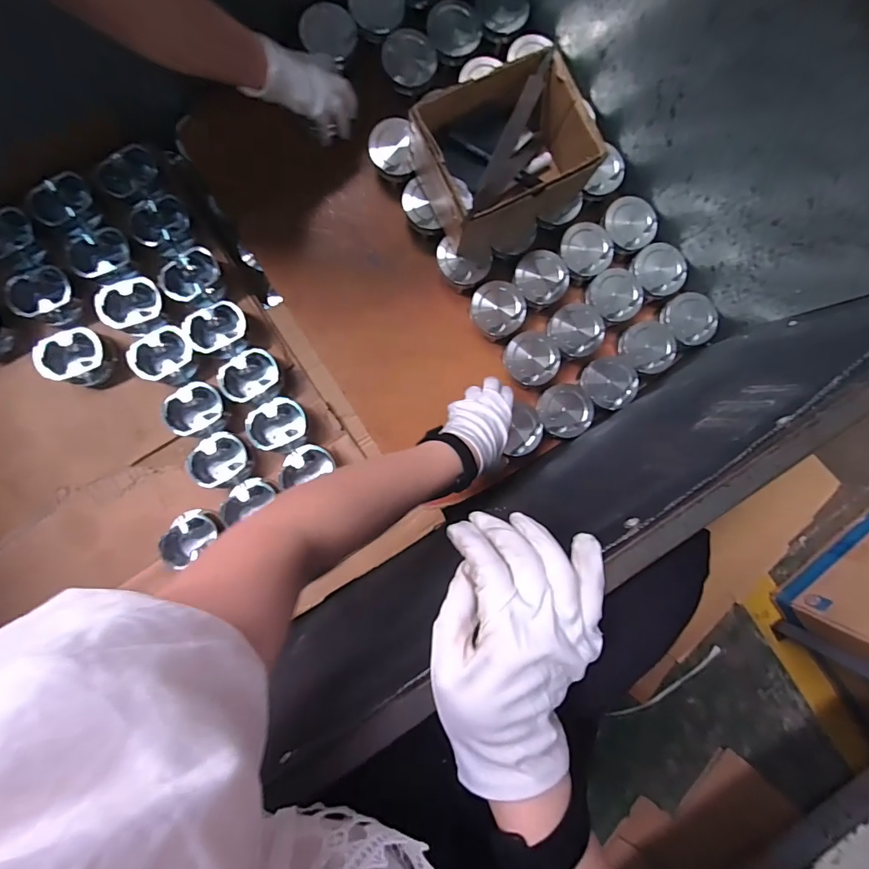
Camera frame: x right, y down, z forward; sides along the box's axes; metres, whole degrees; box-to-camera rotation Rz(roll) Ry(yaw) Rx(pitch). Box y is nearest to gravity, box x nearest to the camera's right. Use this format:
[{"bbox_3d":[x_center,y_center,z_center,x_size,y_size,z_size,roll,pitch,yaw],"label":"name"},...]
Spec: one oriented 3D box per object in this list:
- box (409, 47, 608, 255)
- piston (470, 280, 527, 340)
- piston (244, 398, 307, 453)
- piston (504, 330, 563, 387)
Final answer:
[{"bbox_3d":[0.086,-0.350,0.556,0.194,0.094,0.166,-30,95,-5],"label":"box"},{"bbox_3d":[0.088,-0.175,0.614,0.074,0.034,0.071,0,92,-7],"label":"piston"},{"bbox_3d":[-0.215,-0.014,0.601,0.073,0.045,0.071,0,92,-7],"label":"piston"},{"bbox_3d":[0.137,-0.108,0.628,0.077,0.043,0.075,0,92,-7],"label":"piston"}]

